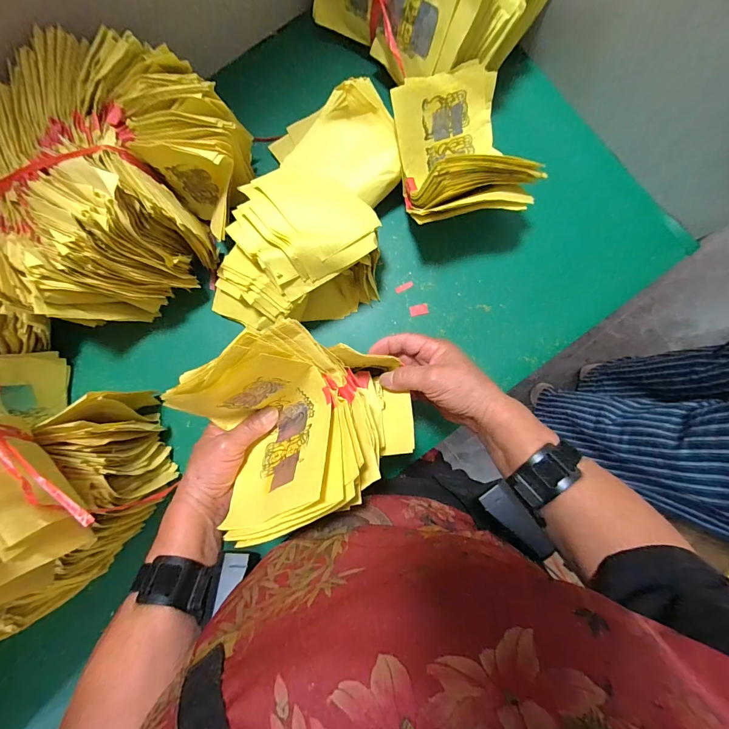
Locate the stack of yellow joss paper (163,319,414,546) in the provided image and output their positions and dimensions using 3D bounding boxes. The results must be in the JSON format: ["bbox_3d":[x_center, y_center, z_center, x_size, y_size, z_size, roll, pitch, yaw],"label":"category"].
[{"bbox_3d":[-0.059,0.049,0.341,0.194,0.106,0.154,-27,86,-3],"label":"stack of yellow joss paper"}]

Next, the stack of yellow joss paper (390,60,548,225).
[{"bbox_3d":[0.111,-0.256,0.422,0.139,0.091,0.166,-13,86,-2],"label":"stack of yellow joss paper"}]

